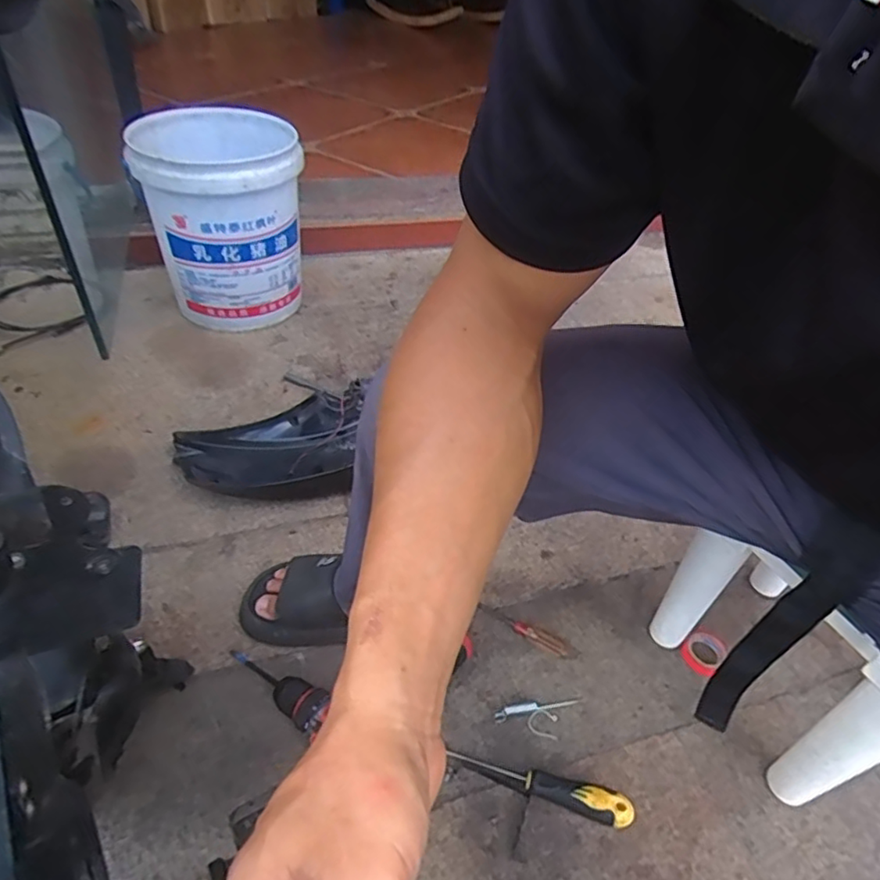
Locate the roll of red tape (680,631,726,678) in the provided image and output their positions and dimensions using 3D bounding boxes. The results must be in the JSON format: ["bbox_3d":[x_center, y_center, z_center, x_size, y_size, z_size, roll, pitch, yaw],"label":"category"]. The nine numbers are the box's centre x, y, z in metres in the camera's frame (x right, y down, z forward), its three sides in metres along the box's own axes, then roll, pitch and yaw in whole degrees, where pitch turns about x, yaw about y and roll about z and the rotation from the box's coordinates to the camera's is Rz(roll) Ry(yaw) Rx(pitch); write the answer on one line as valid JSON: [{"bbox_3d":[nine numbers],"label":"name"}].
[{"bbox_3d":[0.337,0.271,0.763,0.056,0.022,0.045,-30,54,-30],"label":"roll of red tape"}]

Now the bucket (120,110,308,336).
[{"bbox_3d":[-0.416,-0.436,1.189,0.282,0.342,0.314,-7,44,-15],"label":"bucket"}]

